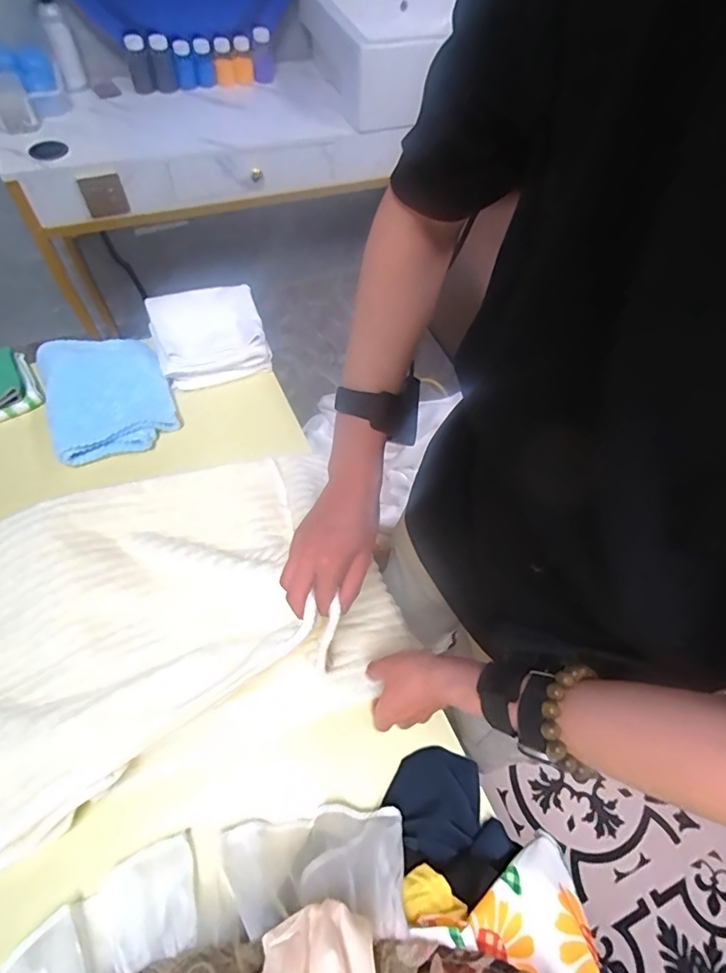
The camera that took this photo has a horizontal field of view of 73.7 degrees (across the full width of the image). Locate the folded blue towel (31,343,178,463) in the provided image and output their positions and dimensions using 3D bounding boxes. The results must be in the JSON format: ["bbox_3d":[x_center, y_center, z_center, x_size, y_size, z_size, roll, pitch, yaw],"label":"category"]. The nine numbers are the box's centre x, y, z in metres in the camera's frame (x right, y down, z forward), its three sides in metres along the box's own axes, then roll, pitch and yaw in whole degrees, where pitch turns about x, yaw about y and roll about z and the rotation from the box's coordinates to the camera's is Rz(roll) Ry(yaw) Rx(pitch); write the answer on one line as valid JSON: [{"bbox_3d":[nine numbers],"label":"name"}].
[{"bbox_3d":[-0.399,-0.153,0.753,0.173,0.044,0.231,-23,63,-16],"label":"folded blue towel"}]

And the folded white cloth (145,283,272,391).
[{"bbox_3d":[-0.259,-0.254,0.816,0.173,0.075,0.150,-17,62,-13],"label":"folded white cloth"}]

